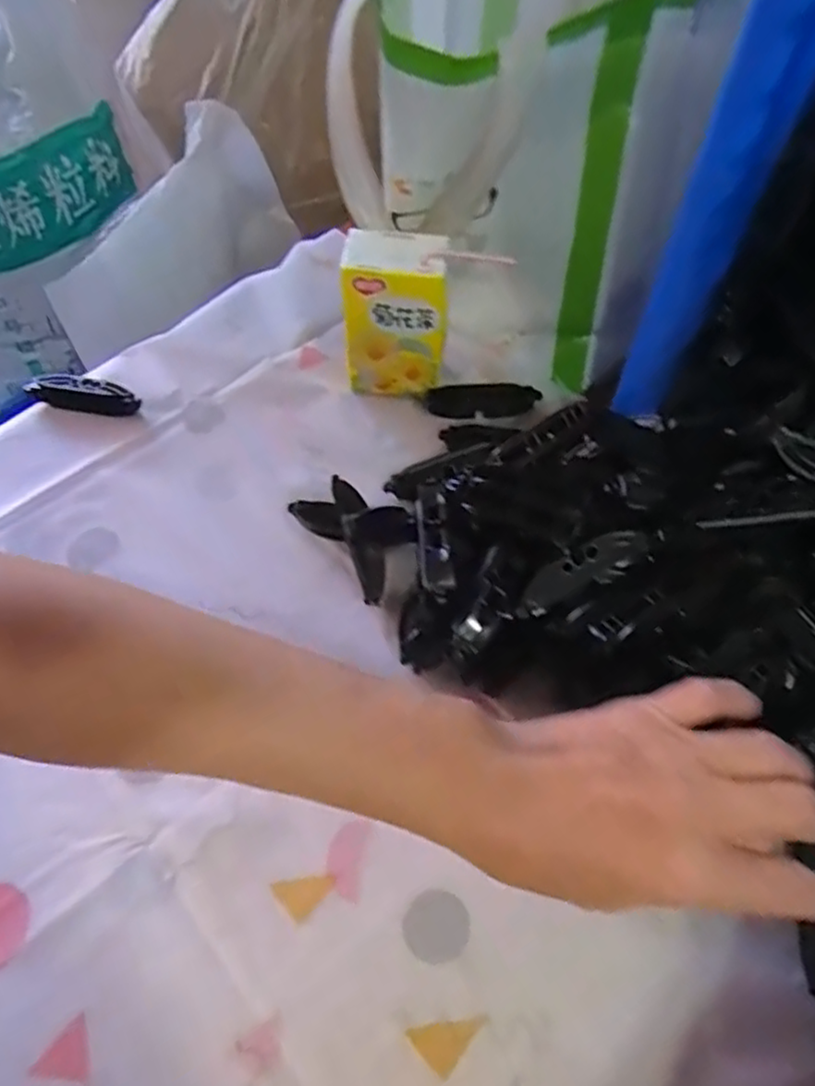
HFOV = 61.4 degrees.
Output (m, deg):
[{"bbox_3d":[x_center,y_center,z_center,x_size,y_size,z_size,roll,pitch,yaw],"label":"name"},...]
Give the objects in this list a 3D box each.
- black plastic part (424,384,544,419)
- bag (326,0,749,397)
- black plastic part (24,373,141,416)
[{"bbox_3d":[0.054,-0.102,0.496,0.080,0.012,0.021,-4,58,-2],"label":"black plastic part"},{"bbox_3d":[0.067,-0.244,0.443,0.193,0.236,0.151,7,59,5],"label":"bag"},{"bbox_3d":[-0.233,-0.107,0.499,0.078,0.017,0.023,9,59,6],"label":"black plastic part"}]

